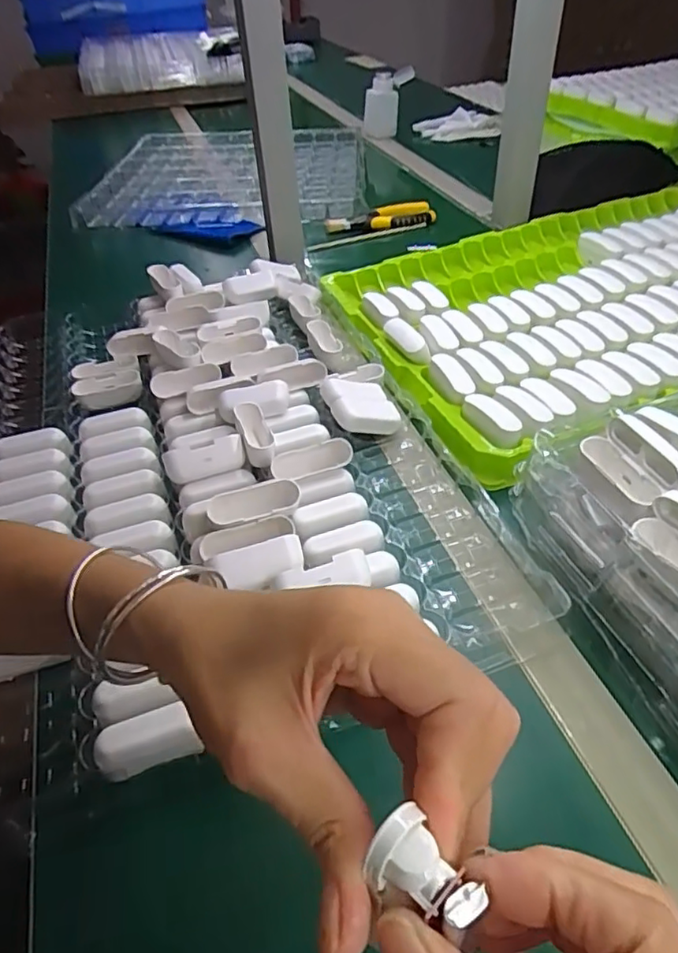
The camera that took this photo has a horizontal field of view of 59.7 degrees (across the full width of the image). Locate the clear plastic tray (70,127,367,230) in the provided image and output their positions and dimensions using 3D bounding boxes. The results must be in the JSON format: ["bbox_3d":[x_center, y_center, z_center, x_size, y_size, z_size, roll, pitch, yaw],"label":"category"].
[{"bbox_3d":[-0.187,-0.559,1.075,0.460,0.044,0.434,-1,43,4],"label":"clear plastic tray"}]

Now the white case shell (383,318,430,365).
[{"bbox_3d":[0.069,-0.140,0.602,0.022,0.017,0.079,-17,45,-13],"label":"white case shell"}]

